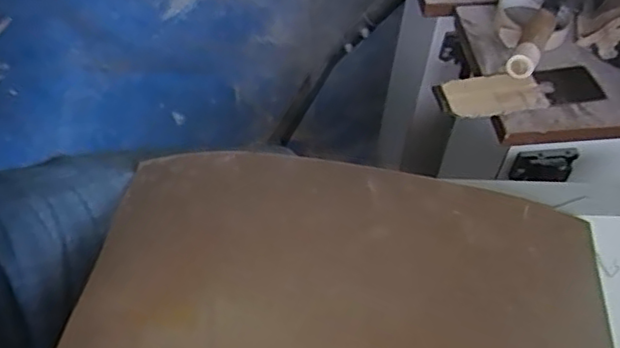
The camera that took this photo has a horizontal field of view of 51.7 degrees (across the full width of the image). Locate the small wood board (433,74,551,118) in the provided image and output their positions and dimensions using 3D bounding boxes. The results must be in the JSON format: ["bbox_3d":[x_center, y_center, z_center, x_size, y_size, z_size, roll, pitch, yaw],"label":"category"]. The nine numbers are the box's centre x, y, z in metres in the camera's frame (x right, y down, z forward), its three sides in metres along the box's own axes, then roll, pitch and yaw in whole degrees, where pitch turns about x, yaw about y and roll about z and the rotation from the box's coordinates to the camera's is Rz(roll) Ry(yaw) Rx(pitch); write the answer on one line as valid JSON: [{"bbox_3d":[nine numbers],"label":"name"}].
[{"bbox_3d":[0.191,-0.082,0.682,0.116,0.019,0.053,-11,55,-10],"label":"small wood board"}]

